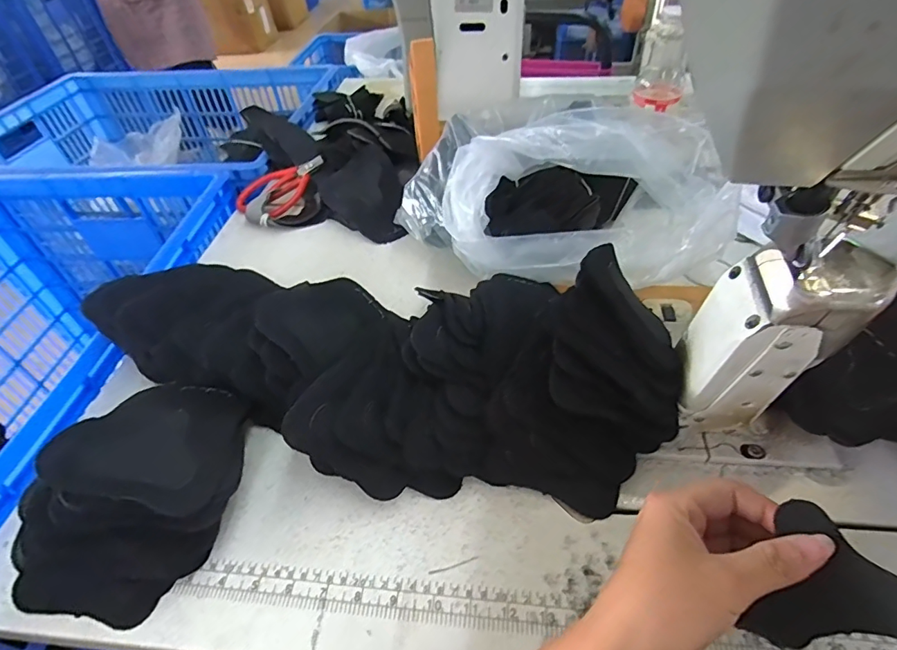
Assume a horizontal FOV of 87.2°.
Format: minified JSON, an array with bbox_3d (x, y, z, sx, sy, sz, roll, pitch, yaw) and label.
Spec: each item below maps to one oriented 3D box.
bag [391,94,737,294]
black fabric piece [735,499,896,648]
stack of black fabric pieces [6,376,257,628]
[{"bbox_3d":[0.098,-0.147,0.512,0.311,0.124,0.217,-3,46,2],"label":"bag"},{"bbox_3d":[0.188,0.129,0.223,0.062,0.006,0.068,19,88,33],"label":"black fabric piece"},{"bbox_3d":[-0.215,0.120,0.342,0.123,0.101,0.176,14,48,17],"label":"stack of black fabric pieces"}]

